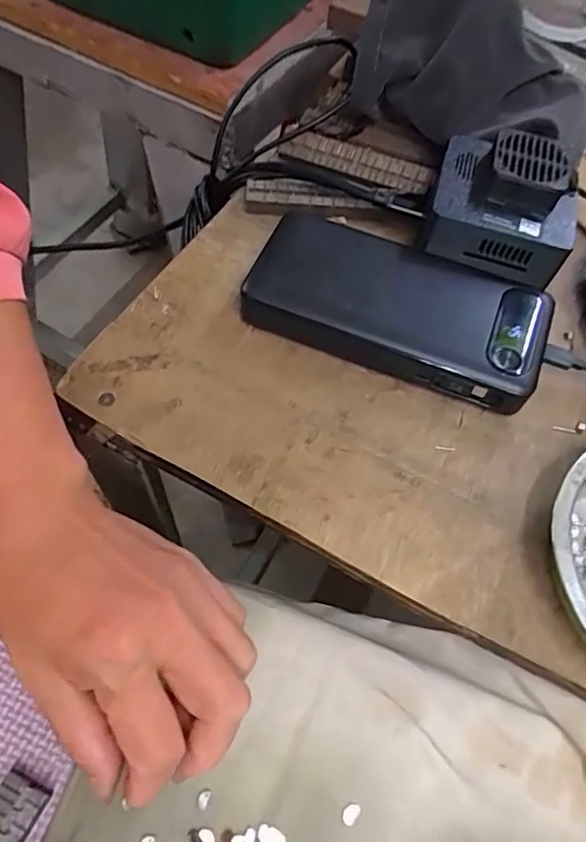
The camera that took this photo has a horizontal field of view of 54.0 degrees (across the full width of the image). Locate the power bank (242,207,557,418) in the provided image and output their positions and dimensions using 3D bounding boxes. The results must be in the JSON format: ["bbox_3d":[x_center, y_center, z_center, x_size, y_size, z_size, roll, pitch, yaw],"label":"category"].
[{"bbox_3d":[0.054,-0.060,0.304,0.151,0.024,0.069,23,62,8],"label":"power bank"}]

